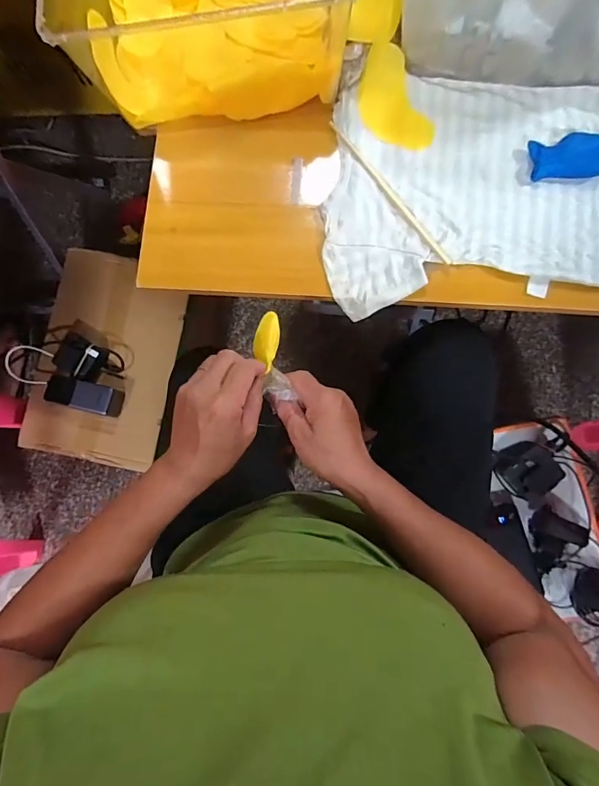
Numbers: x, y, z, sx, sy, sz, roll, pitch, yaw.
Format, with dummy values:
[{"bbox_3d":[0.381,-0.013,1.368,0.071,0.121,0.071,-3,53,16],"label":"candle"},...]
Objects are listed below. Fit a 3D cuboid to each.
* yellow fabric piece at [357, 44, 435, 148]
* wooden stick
[{"bbox_3d":[0.108,-0.347,0.481,0.068,0.020,0.128,-27,81,0],"label":"yellow fabric piece"},{"bbox_3d":[0.103,-0.235,0.469,0.008,0.007,0.222,-34,81,-1],"label":"wooden stick"}]

